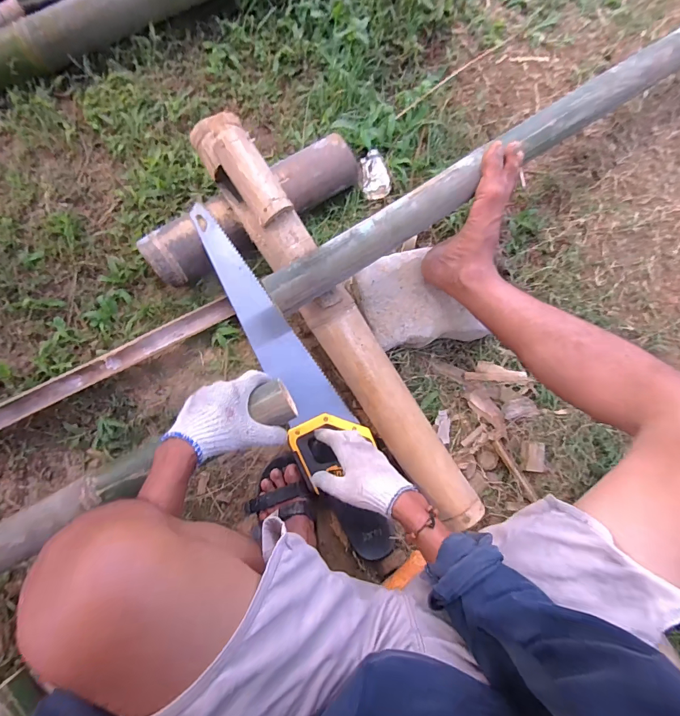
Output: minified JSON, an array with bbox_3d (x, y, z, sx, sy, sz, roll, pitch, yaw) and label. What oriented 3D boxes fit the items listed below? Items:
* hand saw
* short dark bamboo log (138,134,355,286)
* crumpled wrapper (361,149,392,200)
[{"bbox_3d":[-0.123,-0.039,0.680,0.129,0.023,0.508,-29,90,-6],"label":"hand saw"},{"bbox_3d":[-0.155,-0.284,0.723,0.440,0.093,0.102,-36,83,-7],"label":"short dark bamboo log"},{"bbox_3d":[0.073,-0.392,0.806,0.056,0.026,0.093,-16,81,-7],"label":"crumpled wrapper"}]

